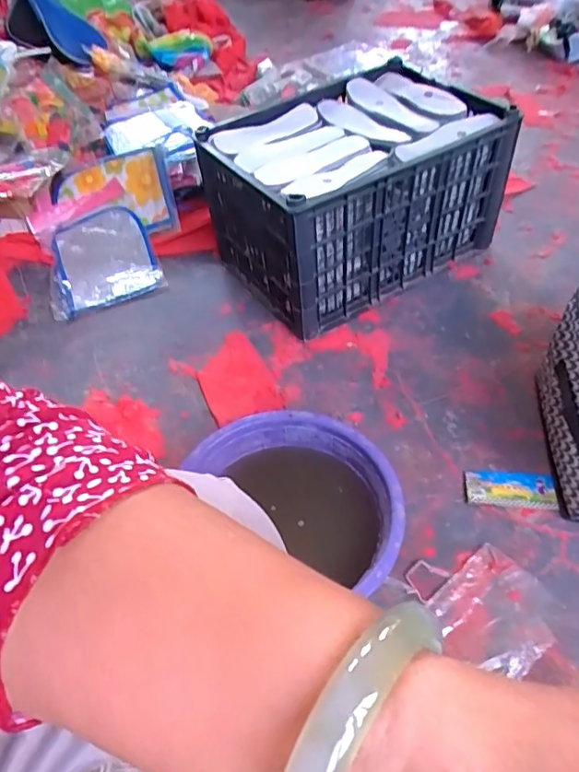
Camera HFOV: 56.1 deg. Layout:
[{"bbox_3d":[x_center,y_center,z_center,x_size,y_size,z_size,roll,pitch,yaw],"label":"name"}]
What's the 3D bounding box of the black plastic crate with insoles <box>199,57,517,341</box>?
[{"bbox_3d":[0.111,-0.382,1.074,0.476,0.275,0.381,-30,52,-20],"label":"black plastic crate with insoles"}]

